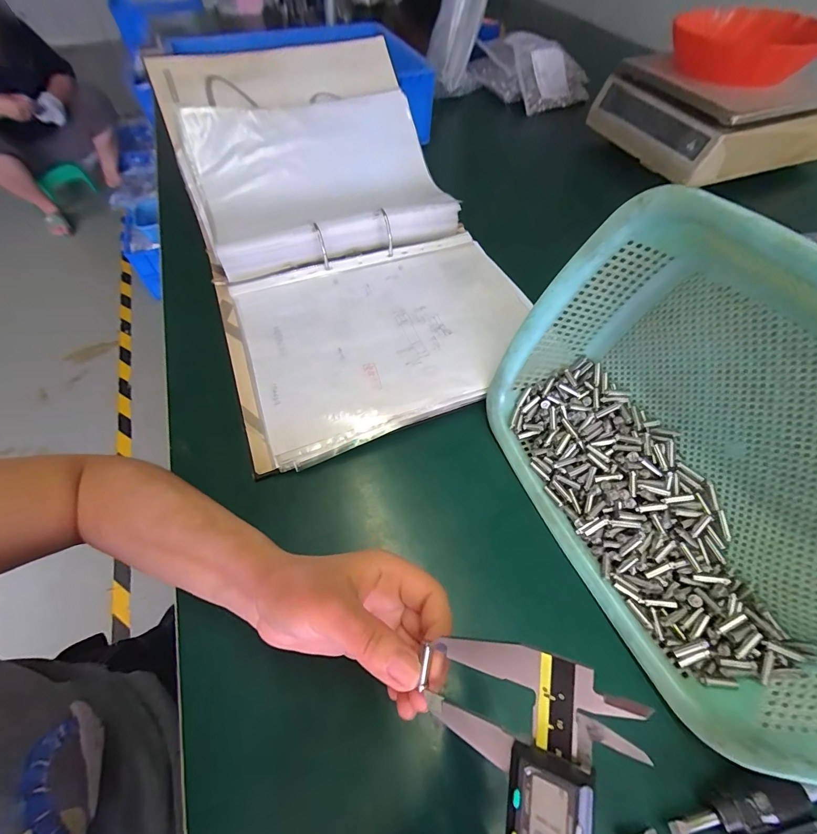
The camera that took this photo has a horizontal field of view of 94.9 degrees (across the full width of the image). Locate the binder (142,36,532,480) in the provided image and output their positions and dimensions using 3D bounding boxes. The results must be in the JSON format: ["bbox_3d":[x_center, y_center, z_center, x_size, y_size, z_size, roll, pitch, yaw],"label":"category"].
[{"bbox_3d":[-0.082,-0.235,0.441,0.324,0.140,0.534,-19,60,-12],"label":"binder"}]

